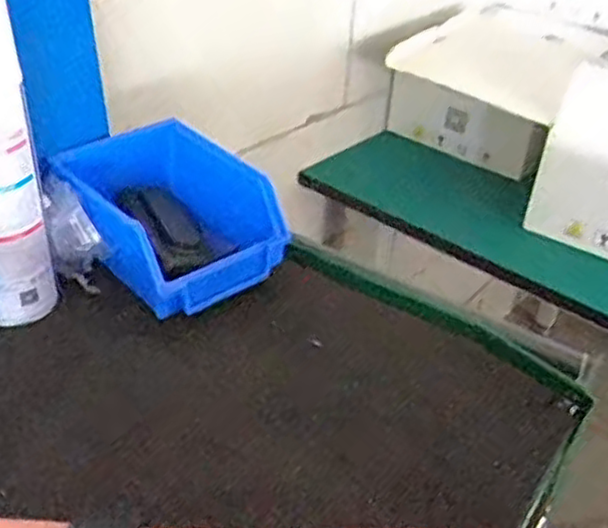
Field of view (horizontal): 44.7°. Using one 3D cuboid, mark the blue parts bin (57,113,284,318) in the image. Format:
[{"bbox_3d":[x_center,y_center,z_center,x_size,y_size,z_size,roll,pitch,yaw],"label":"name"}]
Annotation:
[{"bbox_3d":[-0.096,-0.036,0.511,0.109,0.063,0.152,-26,45,-35],"label":"blue parts bin"}]

